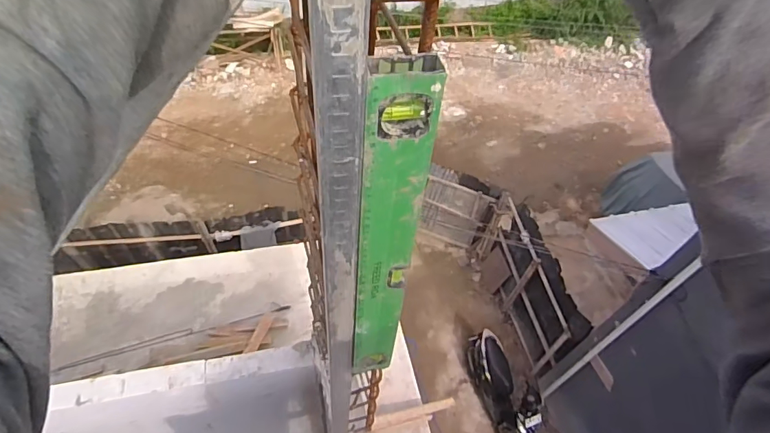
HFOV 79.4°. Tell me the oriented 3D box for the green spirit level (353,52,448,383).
[{"bbox_3d":[-0.004,0.056,0.515,0.059,0.504,0.027,-8,51,-12],"label":"green spirit level"}]

